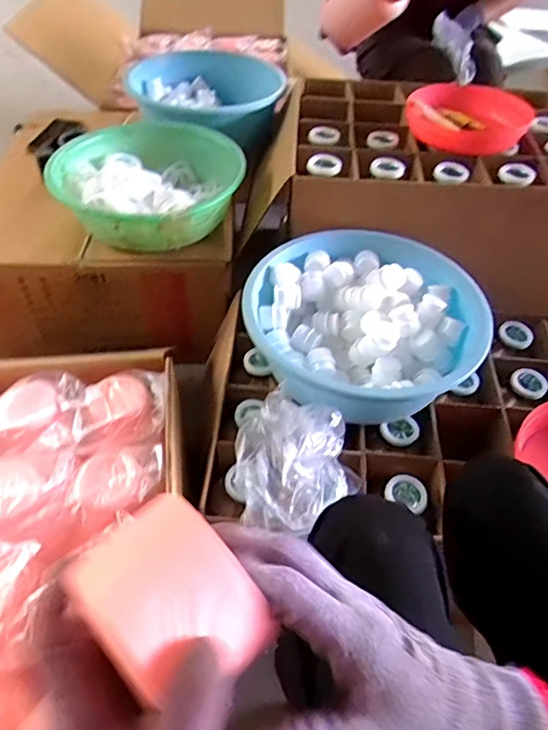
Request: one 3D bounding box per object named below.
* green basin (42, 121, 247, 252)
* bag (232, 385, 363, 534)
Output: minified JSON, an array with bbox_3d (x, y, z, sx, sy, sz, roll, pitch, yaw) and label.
[{"bbox_3d":[-0.259,-0.362,1.029,0.371,0.112,0.360,1,49,-1],"label":"green basin"},{"bbox_3d":[0.016,0.131,0.714,0.172,0.109,0.185,-34,58,-27],"label":"bag"}]

